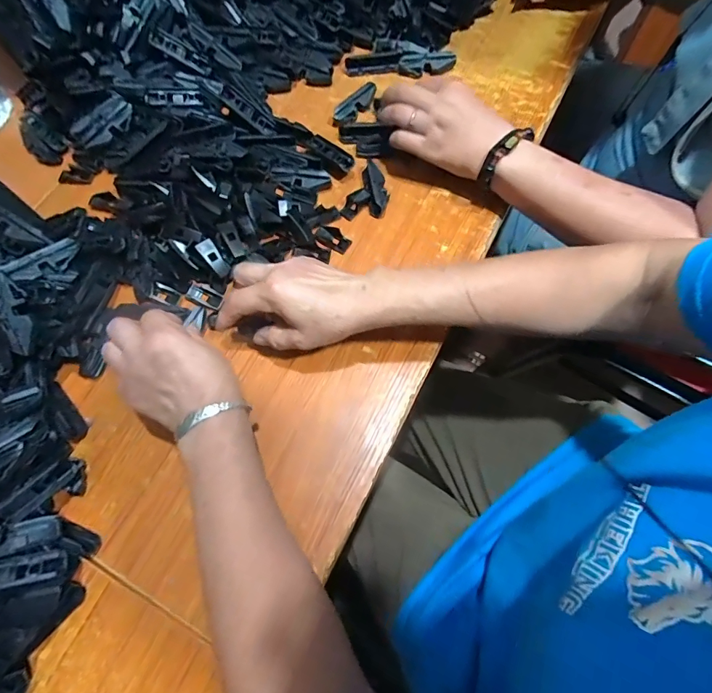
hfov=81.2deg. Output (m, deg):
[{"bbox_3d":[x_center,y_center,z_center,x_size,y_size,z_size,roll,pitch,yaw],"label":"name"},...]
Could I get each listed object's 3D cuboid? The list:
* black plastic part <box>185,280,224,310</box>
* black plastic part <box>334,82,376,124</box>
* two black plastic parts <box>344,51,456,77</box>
[{"bbox_3d":[-0.160,-0.055,0.442,0.042,0.007,0.022,26,72,10],"label":"black plastic part"},{"bbox_3d":[0.002,-0.306,0.521,0.019,0.017,0.070,42,76,15],"label":"black plastic part"},{"bbox_3d":[0.057,-0.373,0.543,0.141,0.016,0.028,3,70,2],"label":"two black plastic parts"}]

